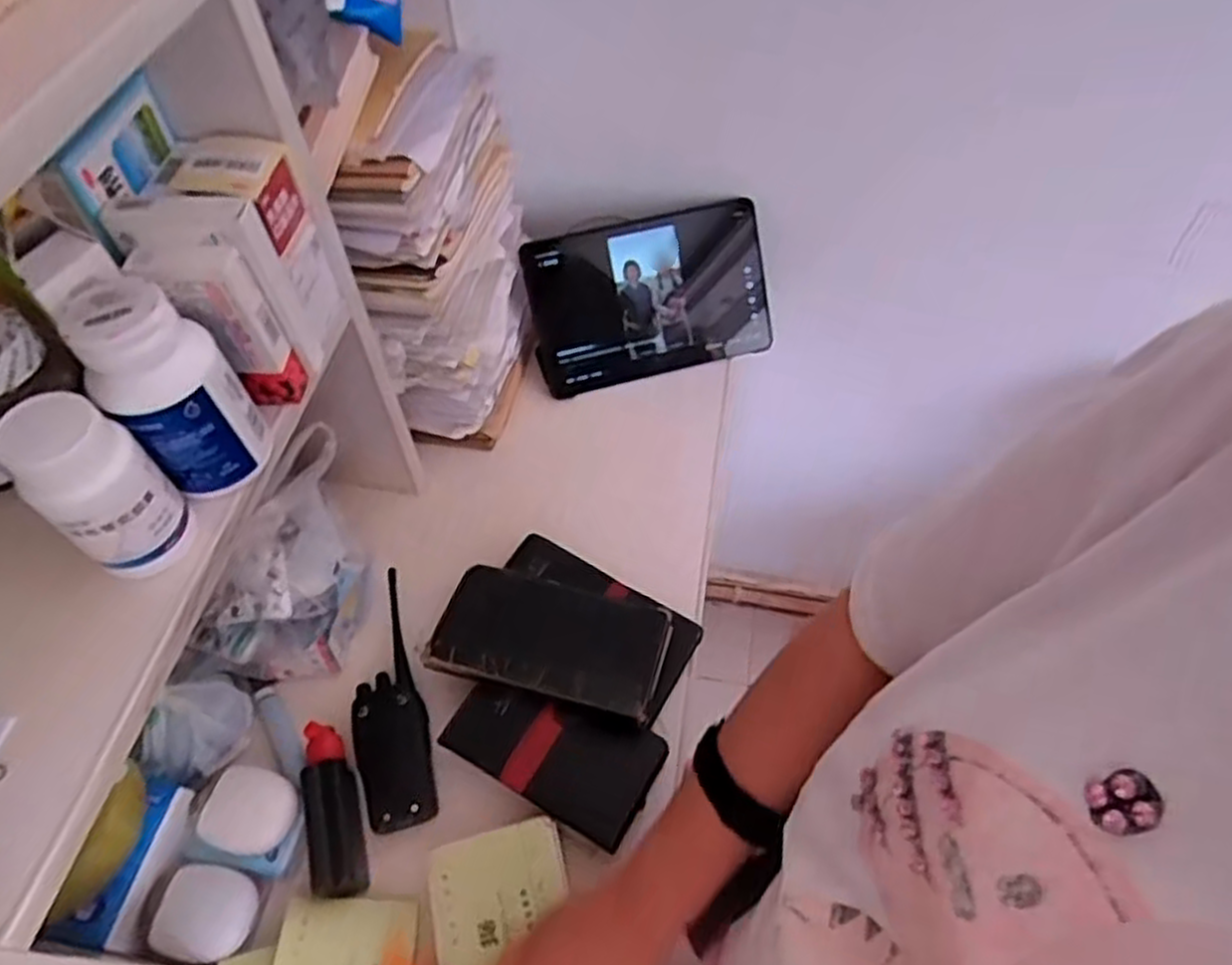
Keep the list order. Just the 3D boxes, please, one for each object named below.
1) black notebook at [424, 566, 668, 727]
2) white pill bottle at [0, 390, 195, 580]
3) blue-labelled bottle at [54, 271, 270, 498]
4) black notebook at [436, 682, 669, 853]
[{"bbox_3d":[-0.050,0.121,0.620,0.176,0.024,0.100,12,57,8],"label":"black notebook"},{"bbox_3d":[-0.254,0.004,0.390,0.048,0.100,0.053,38,64,22],"label":"white pill bottle"},{"bbox_3d":[-0.235,-0.052,0.414,0.058,0.112,0.063,0,56,0],"label":"blue-labelled bottle"},{"bbox_3d":[-0.047,0.195,0.582,0.152,0.013,0.084,24,59,15],"label":"black notebook"}]

